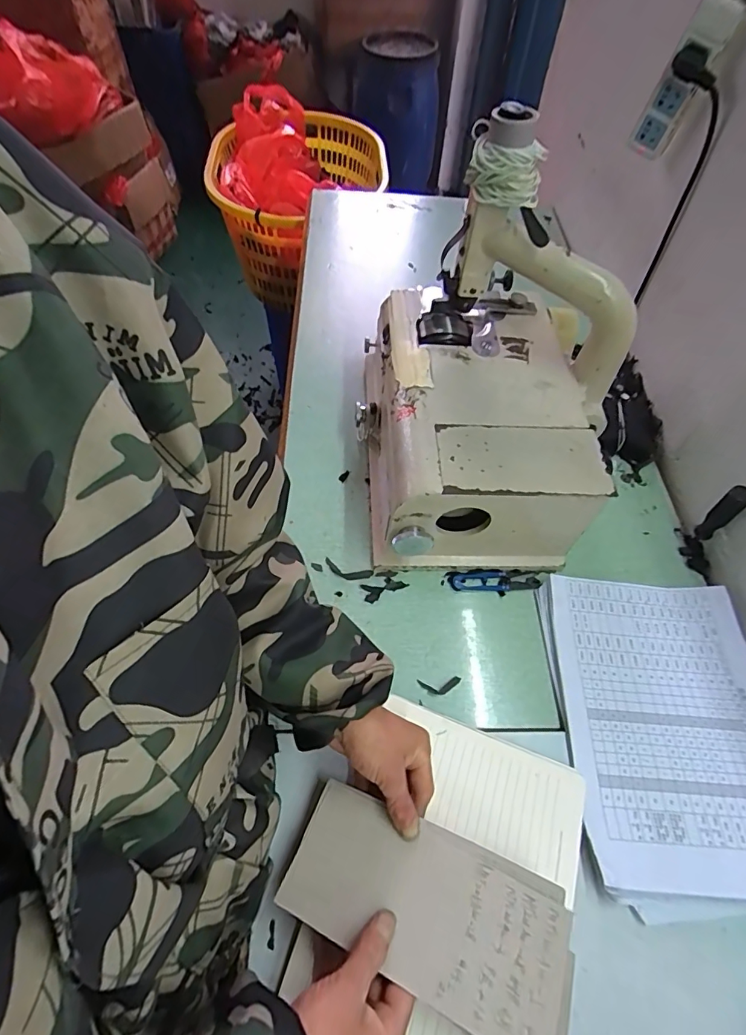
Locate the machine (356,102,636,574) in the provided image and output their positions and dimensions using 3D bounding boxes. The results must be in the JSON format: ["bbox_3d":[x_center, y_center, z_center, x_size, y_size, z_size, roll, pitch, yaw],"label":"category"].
[{"bbox_3d":[0.134,-0.165,0.541,0.289,0.323,0.347,-1,59,-4],"label":"machine"}]

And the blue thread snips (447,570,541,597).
[{"bbox_3d":[0.146,0.078,0.574,0.108,0.007,0.029,3,58,-1],"label":"blue thread snips"}]

